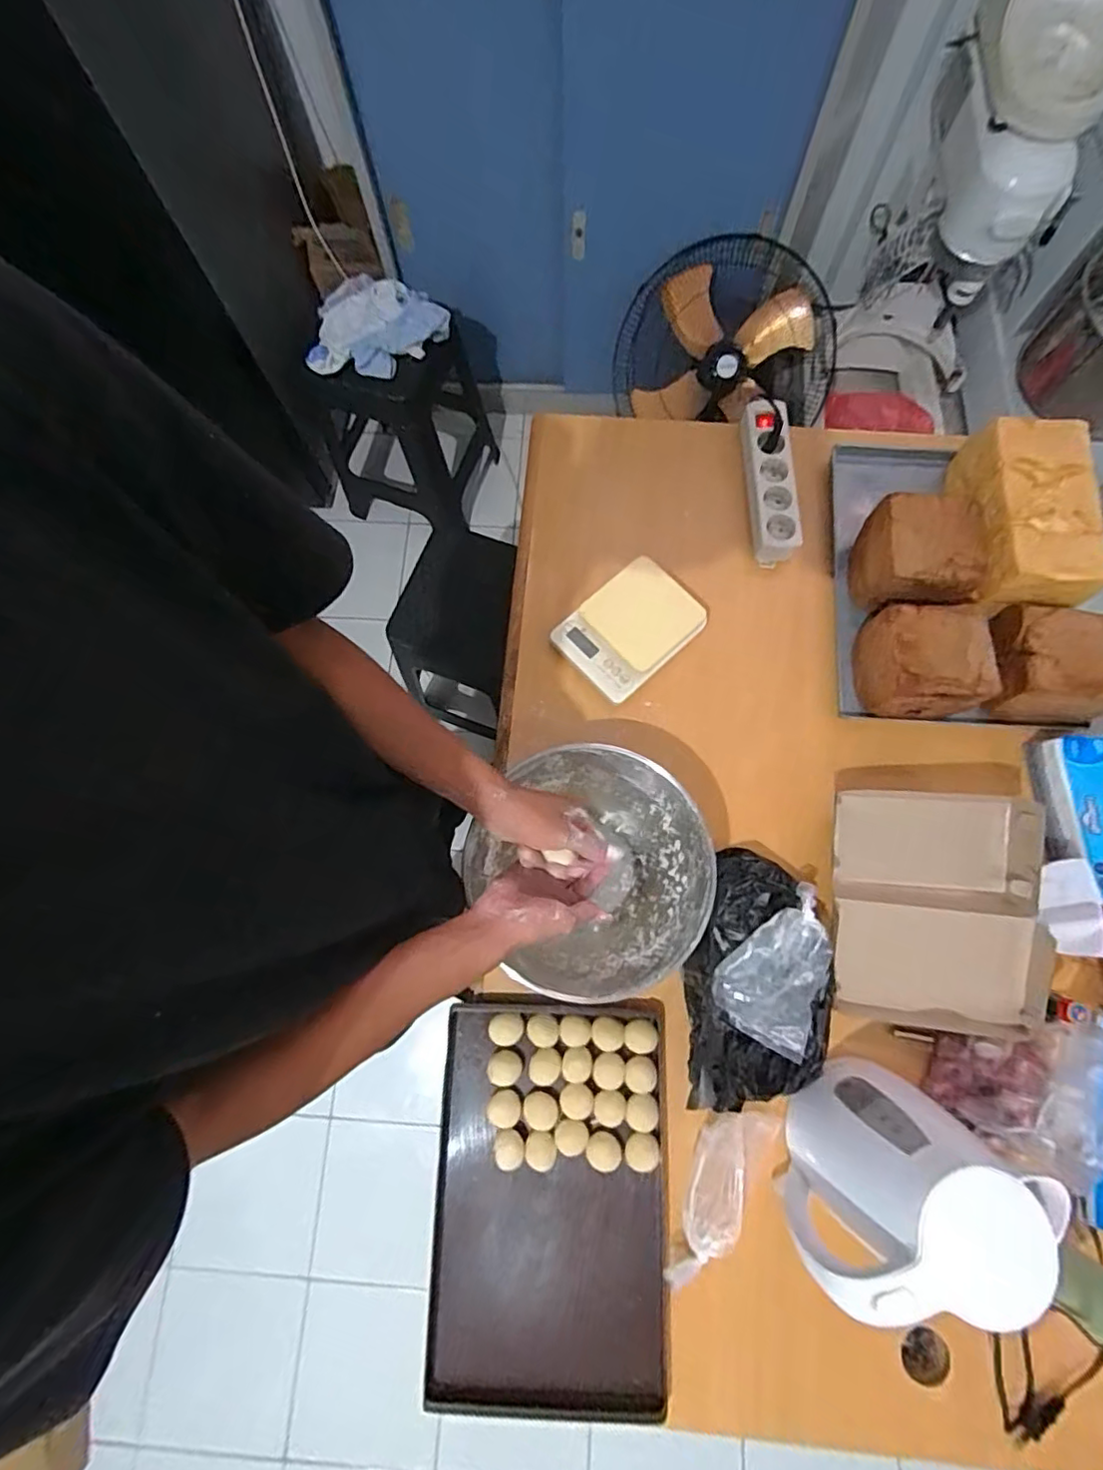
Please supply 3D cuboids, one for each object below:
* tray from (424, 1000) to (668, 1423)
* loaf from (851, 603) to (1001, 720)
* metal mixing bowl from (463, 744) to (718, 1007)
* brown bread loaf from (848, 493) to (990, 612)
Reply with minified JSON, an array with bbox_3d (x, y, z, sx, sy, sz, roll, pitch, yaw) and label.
[{"bbox_3d":[-0.002,0.491,0.640,0.246,0.032,0.377,1,76,2],"label":"tray"},{"bbox_3d":[0.440,-0.088,0.709,0.131,0.077,0.116,2,76,2],"label":"loaf"},{"bbox_3d":[0.043,0.153,0.678,0.254,0.103,0.258,0,76,2],"label":"metal mixing bowl"},{"bbox_3d":[0.468,-0.228,0.755,0.138,0.111,0.125,7,76,3],"label":"brown bread loaf"}]

